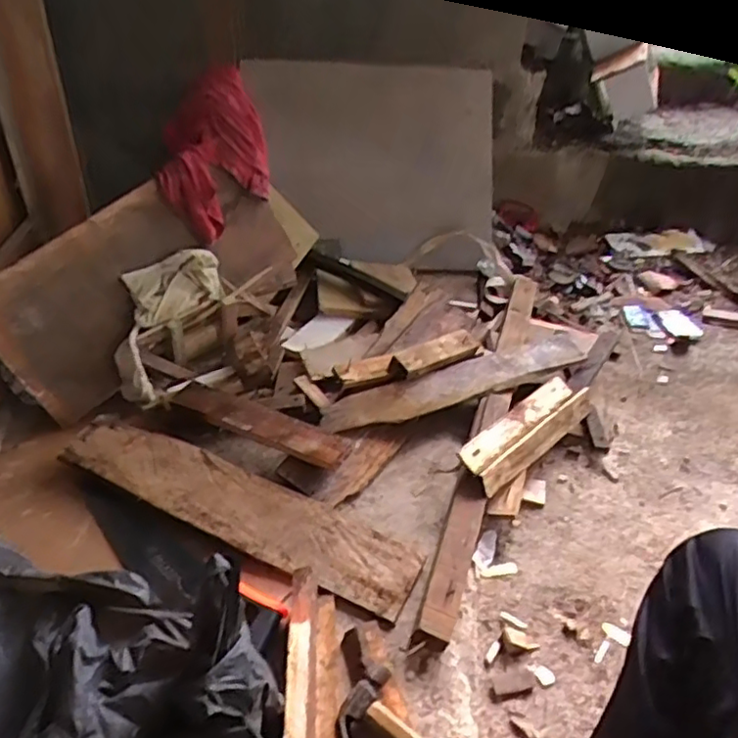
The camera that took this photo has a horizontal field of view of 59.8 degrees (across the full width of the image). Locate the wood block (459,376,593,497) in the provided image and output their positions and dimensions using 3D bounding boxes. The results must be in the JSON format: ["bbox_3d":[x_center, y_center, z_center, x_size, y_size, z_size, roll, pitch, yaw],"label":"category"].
[{"bbox_3d":[0.271,0.097,1.074,0.077,0.065,0.324,30,45,33],"label":"wood block"}]

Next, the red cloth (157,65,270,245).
[{"bbox_3d":[-0.290,-0.401,1.201,0.258,0.240,0.064,-46,26,-23],"label":"red cloth"}]

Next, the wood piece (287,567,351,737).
[{"bbox_3d":[-0.056,0.371,0.701,0.061,0.066,0.308,-1,38,-5],"label":"wood piece"}]

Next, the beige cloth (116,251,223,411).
[{"bbox_3d":[-0.376,-0.094,1.147,0.037,0.156,0.303,-2,60,62],"label":"beige cloth"}]

